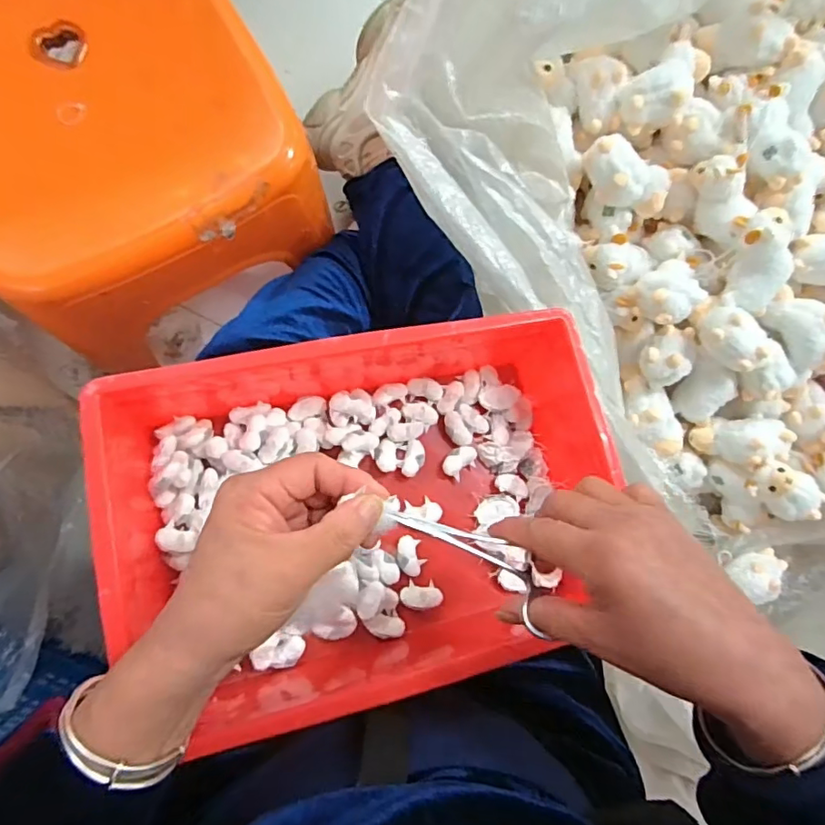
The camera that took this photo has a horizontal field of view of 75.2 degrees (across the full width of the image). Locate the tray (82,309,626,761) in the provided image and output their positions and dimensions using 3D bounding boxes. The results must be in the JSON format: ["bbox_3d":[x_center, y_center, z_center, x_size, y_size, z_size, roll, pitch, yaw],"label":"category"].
[{"bbox_3d":[-0.034,0.083,0.431,0.385,0.083,0.277,-8,87,-8],"label":"tray"}]

